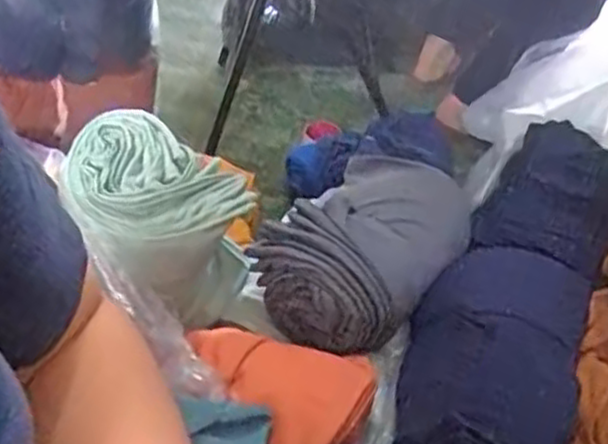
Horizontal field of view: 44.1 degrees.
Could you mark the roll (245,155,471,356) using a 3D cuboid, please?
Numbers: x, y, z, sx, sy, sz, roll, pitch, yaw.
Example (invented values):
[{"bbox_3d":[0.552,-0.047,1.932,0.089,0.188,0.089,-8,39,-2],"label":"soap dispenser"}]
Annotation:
[{"bbox_3d":[0.099,0.016,1.092,0.244,0.135,0.351,25,44,23],"label":"roll"}]

